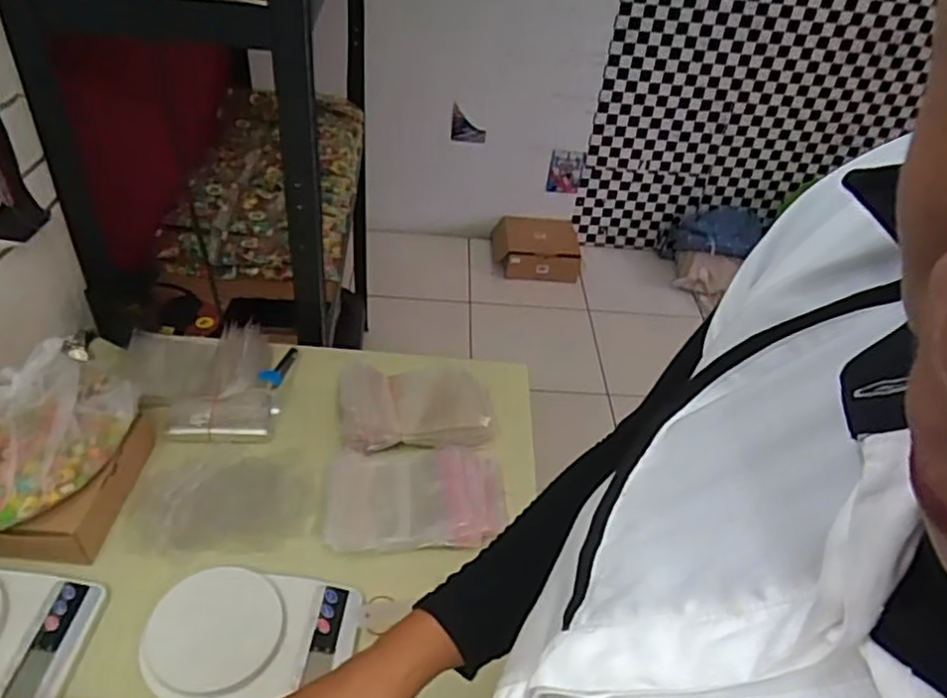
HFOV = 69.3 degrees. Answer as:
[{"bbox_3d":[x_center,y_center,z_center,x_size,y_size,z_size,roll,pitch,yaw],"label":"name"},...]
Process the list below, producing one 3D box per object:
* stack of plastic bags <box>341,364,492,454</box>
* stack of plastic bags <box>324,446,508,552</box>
[{"bbox_3d":[-0.072,0.054,0.840,0.179,0.031,0.134,-1,42,-10],"label":"stack of plastic bags"},{"bbox_3d":[-0.061,0.159,0.756,0.191,0.023,0.129,1,41,-7],"label":"stack of plastic bags"}]

